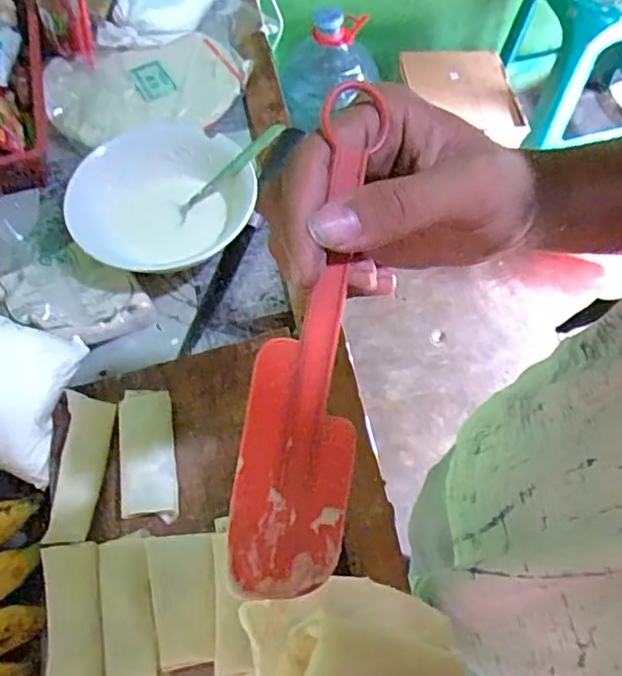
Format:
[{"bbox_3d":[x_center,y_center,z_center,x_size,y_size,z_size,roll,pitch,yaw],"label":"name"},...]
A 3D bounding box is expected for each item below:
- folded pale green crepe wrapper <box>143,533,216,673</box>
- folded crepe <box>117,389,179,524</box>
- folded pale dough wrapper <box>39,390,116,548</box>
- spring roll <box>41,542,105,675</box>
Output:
[{"bbox_3d":[-0.081,0.164,0.406,0.040,0.014,0.076,-5,61,-1],"label":"folded pale green crepe wrapper"},{"bbox_3d":[-0.116,0.078,0.455,0.038,0.021,0.094,-9,61,-4],"label":"folded crepe"},{"bbox_3d":[-0.163,0.091,0.457,0.033,0.013,0.103,1,61,2],"label":"folded pale dough wrapper"},{"bbox_3d":[-0.148,0.184,0.410,0.037,0.025,0.100,-11,62,-4],"label":"spring roll"}]

